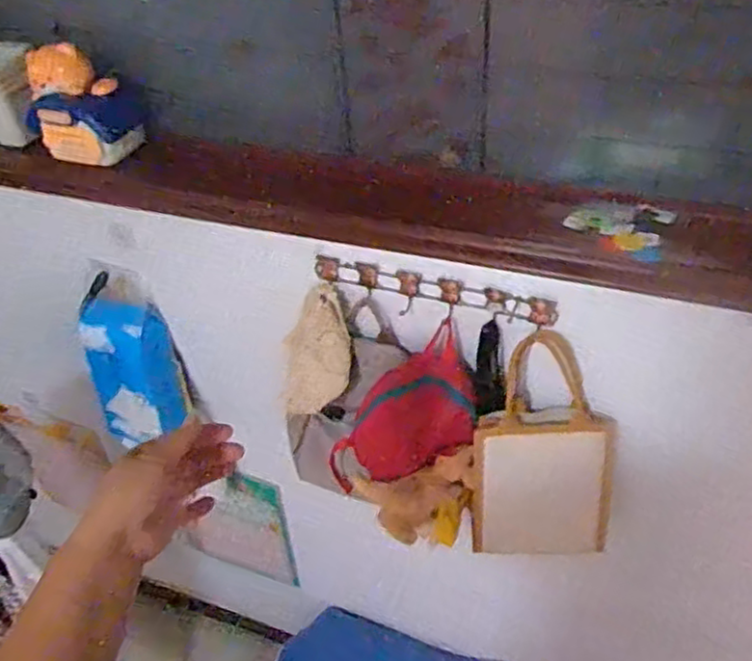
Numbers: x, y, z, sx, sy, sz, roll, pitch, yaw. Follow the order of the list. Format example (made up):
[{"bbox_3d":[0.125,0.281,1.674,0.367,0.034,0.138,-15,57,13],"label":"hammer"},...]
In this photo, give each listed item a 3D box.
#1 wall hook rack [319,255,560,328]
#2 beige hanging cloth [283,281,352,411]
[{"bbox_3d":[0.095,-0.058,1.220,0.421,0.086,0.029,11,44,18],"label":"wall hook rack"},{"bbox_3d":[-0.106,0.041,1.352,0.056,0.289,0.126,-11,37,-38],"label":"beige hanging cloth"}]

